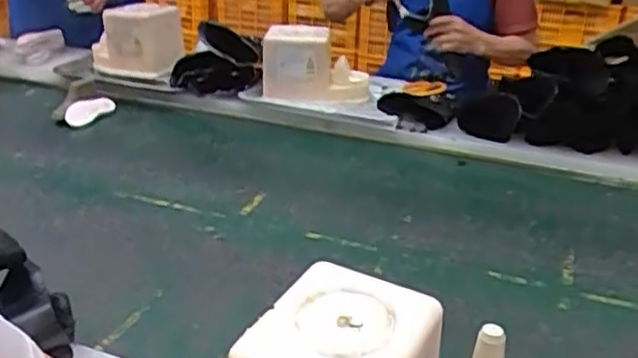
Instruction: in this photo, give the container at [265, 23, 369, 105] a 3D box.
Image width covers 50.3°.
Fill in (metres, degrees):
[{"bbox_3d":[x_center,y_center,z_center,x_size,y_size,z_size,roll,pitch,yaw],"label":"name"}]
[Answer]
[{"bbox_3d":[-0.008,-0.235,1.388,0.218,0.132,0.089,9,26,15],"label":"container"}]

